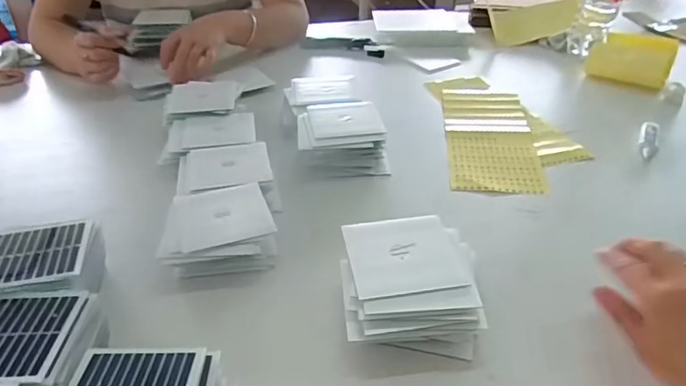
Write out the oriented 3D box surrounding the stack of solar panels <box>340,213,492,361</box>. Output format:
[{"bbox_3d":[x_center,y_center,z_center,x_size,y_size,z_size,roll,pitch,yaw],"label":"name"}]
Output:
[{"bbox_3d":[0.053,0.080,0.451,0.110,0.063,0.112,-3,34,-3],"label":"stack of solar panels"}]

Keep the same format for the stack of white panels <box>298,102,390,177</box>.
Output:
[{"bbox_3d":[-0.003,-0.067,0.687,0.108,0.059,0.121,-6,35,-8],"label":"stack of white panels"}]

